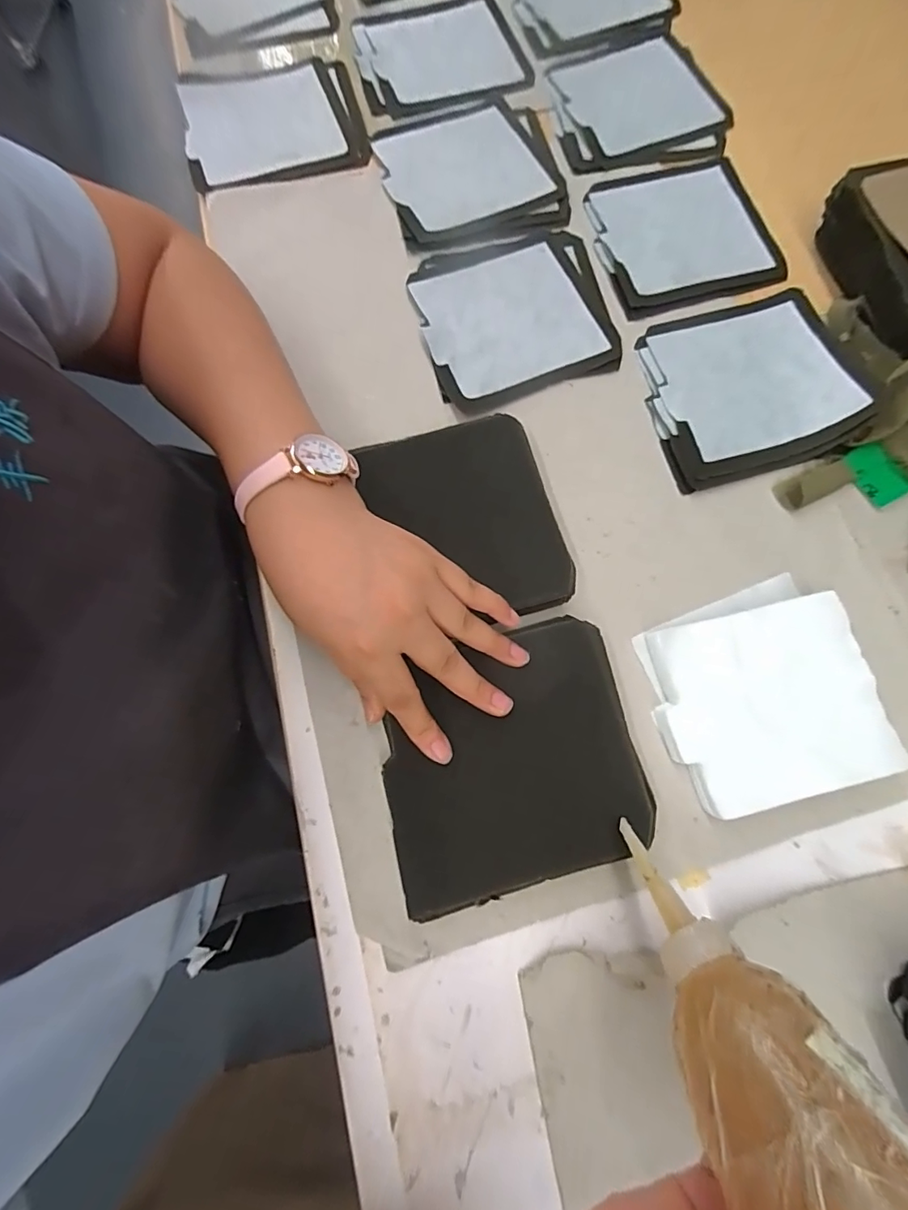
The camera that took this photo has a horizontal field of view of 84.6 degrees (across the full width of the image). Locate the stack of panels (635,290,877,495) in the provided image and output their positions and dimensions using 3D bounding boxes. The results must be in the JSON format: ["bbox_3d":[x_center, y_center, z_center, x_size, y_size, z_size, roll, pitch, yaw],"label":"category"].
[{"bbox_3d":[0.204,-0.156,0.346,0.135,0.020,0.130,-13,75,-3],"label":"stack of panels"}]

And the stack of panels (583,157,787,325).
[{"bbox_3d":[0.177,-0.293,0.391,0.140,0.010,0.133,-17,76,-5],"label":"stack of panels"}]

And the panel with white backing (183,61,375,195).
[{"bbox_3d":[-0.149,-0.399,0.411,0.141,0.009,0.130,-15,75,-4],"label":"panel with white backing"}]

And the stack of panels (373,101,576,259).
[{"bbox_3d":[0.013,-0.352,0.402,0.137,0.009,0.143,-15,75,-4],"label":"stack of panels"}]

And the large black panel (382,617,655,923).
[{"bbox_3d":[0.029,0.084,0.275,0.137,0.015,0.128,-15,75,-4],"label":"large black panel"}]

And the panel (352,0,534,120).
[{"bbox_3d":[-0.010,-0.486,0.442,0.144,0.011,0.136,-11,75,-3],"label":"panel"}]

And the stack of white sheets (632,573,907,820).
[{"bbox_3d":[0.180,0.052,0.293,0.122,0.017,0.115,-17,76,-5],"label":"stack of white sheets"}]

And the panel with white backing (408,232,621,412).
[{"bbox_3d":[0.043,-0.216,0.365,0.135,0.009,0.136,-15,75,-4],"label":"panel with white backing"}]

